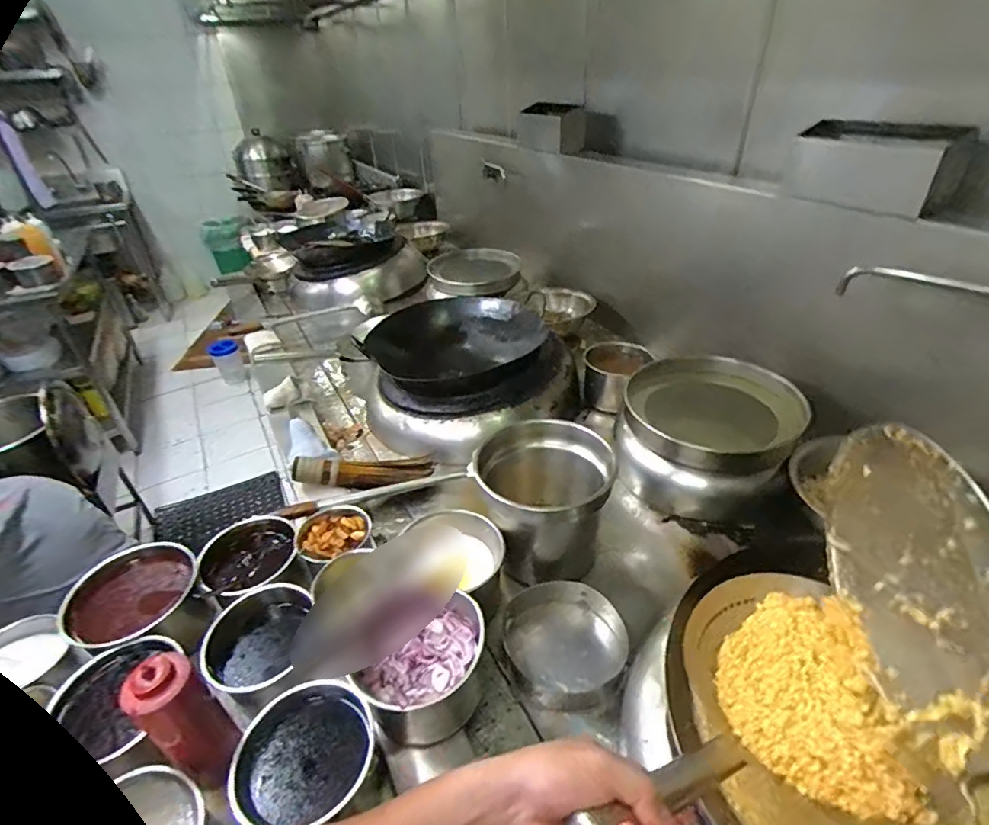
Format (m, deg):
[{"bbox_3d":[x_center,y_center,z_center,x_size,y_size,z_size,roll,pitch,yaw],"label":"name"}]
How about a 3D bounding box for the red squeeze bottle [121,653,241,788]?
[{"bbox_3d":[-0.361,0.357,0.592,0.080,0.164,0.066,17,40,27],"label":"red squeeze bottle"}]

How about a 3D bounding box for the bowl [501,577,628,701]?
[{"bbox_3d":[0.117,0.361,0.798,0.168,0.071,0.186,-17,37,-18],"label":"bowl"}]

